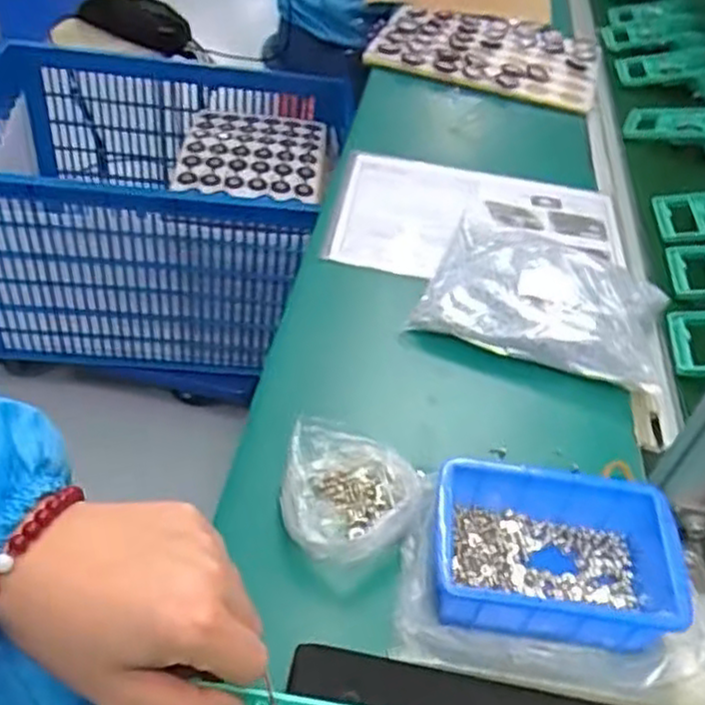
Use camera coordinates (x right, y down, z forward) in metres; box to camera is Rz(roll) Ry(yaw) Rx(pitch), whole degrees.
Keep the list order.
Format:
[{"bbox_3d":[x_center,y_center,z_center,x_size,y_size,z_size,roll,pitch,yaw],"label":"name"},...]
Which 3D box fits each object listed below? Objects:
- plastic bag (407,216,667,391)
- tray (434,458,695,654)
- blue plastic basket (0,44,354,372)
[{"bbox_3d":[0.180,-0.059,0.672,0.207,0.052,0.182,19,45,11],"label":"plastic bag"},{"bbox_3d":[0.127,0.130,0.462,0.153,0.049,0.100,10,44,2],"label":"tray"},{"bbox_3d":[-0.380,-0.278,1.405,0.740,0.406,0.486,0,44,-9],"label":"blue plastic basket"}]

